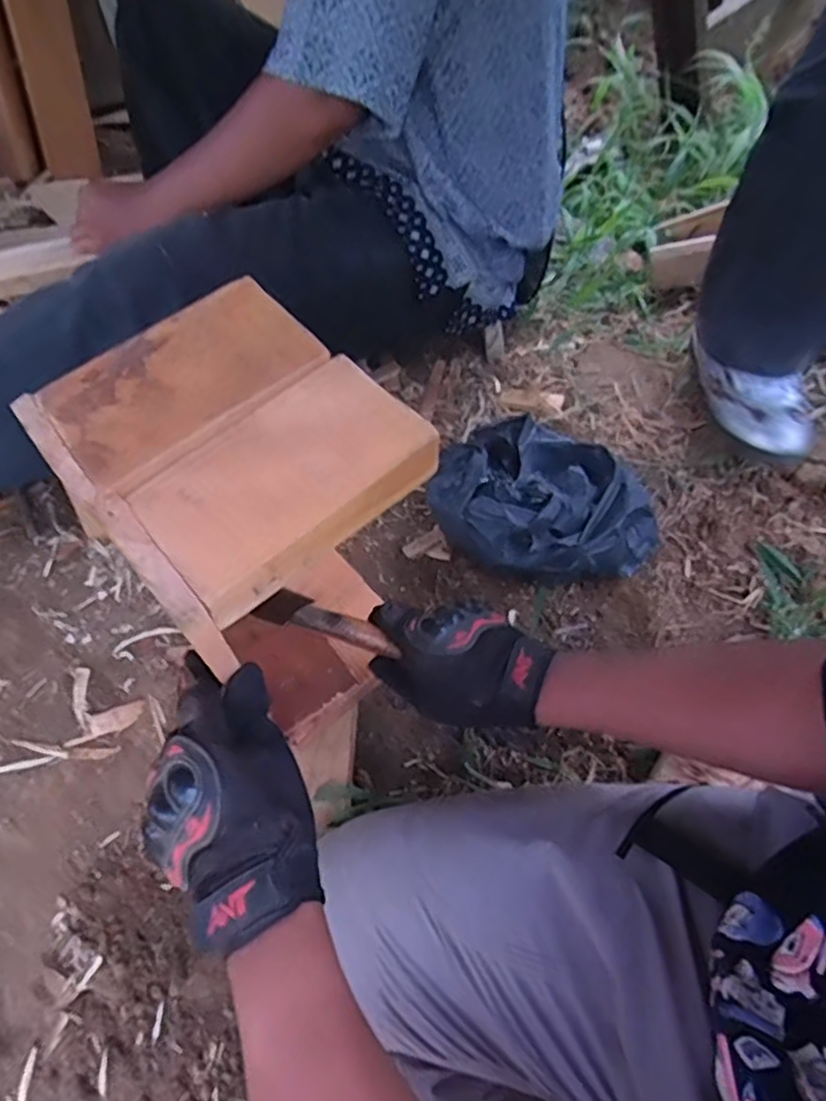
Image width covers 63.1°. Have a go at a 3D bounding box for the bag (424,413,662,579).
[{"bbox_3d":[0.162,-0.070,0.818,0.271,0.092,0.240,23,48,16],"label":"bag"}]

